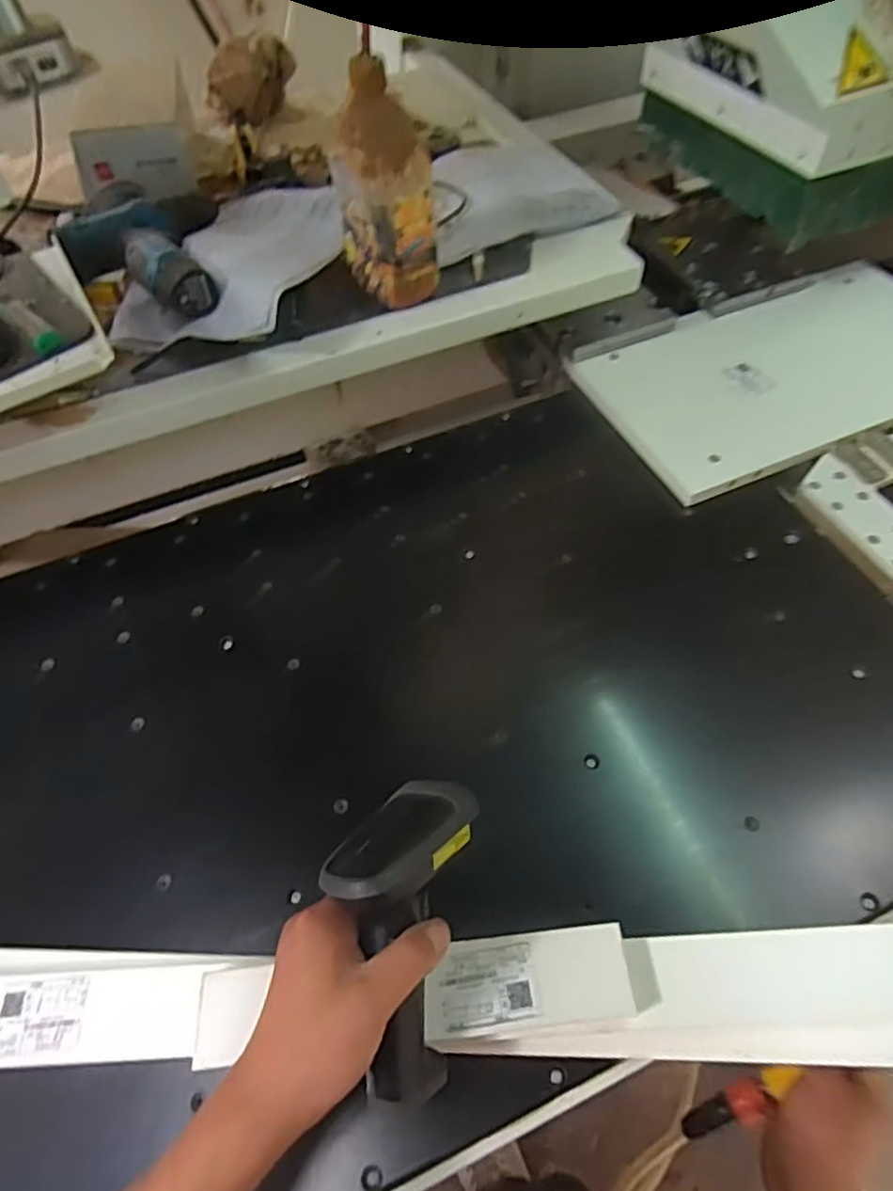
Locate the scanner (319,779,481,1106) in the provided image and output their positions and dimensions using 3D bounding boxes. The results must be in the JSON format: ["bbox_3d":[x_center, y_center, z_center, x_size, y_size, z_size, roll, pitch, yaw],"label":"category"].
[{"bbox_3d":[-0.028,0.195,0.377,0.078,0.073,0.164,2,78,5],"label":"scanner"}]

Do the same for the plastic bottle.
[{"bbox_3d":[-0.063,-0.381,0.616,0.071,0.183,0.111,-26,58,-13],"label":"plastic bottle"}]

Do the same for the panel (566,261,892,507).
[{"bbox_3d":[0.411,-0.270,0.780,0.465,0.025,0.243,-22,57,-11],"label":"panel"}]

